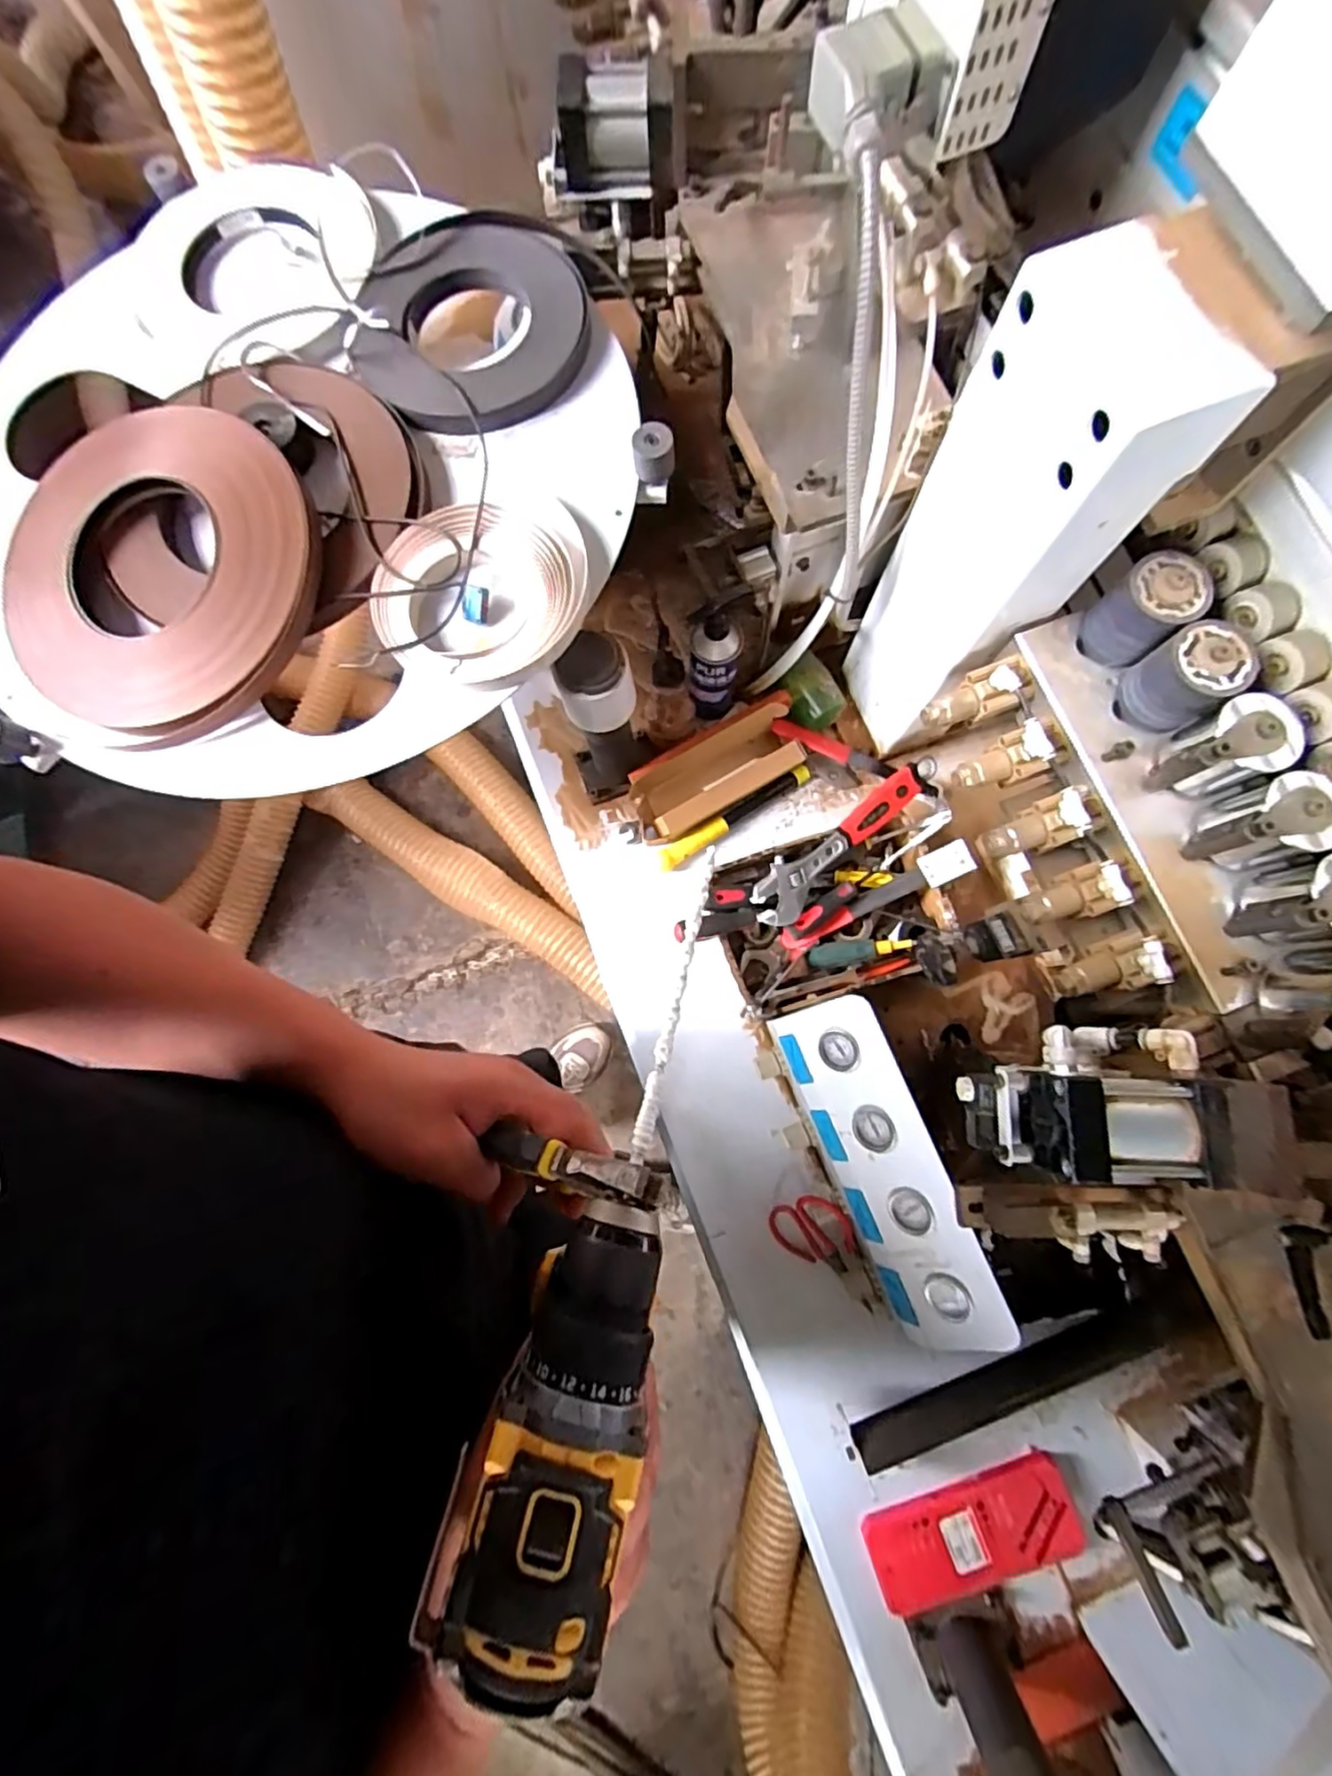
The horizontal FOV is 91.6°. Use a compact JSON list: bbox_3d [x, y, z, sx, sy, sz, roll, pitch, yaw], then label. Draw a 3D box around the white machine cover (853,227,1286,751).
[{"bbox_3d":[0.312,-0.319,0.651,0.113,0.491,0.156,-25,80,-4],"label":"white machine cover"}]

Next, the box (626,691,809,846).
[{"bbox_3d":[0.073,-0.159,0.890,0.249,0.064,0.103,-31,80,-5],"label":"box"}]

